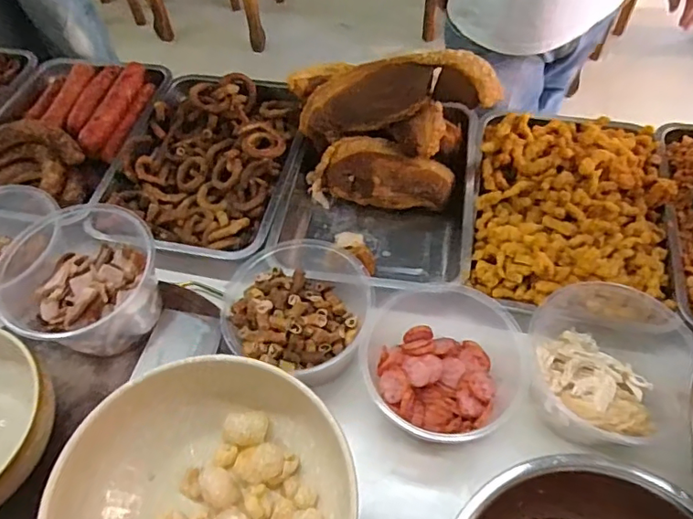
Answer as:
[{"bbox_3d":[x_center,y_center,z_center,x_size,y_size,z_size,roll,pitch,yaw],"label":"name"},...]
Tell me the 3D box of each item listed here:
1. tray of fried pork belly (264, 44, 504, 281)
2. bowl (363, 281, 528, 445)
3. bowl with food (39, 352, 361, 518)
[{"bbox_3d":[0.040,-0.140,0.732,0.287,0.154,0.312,9,57,9],"label":"tray of fried pork belly"},{"bbox_3d":[0.102,0.125,0.568,0.159,0.107,0.148,-1,56,2],"label":"bowl"},{"bbox_3d":[-0.094,0.176,0.373,0.194,0.082,0.195,-1,56,2],"label":"bowl with food"}]

